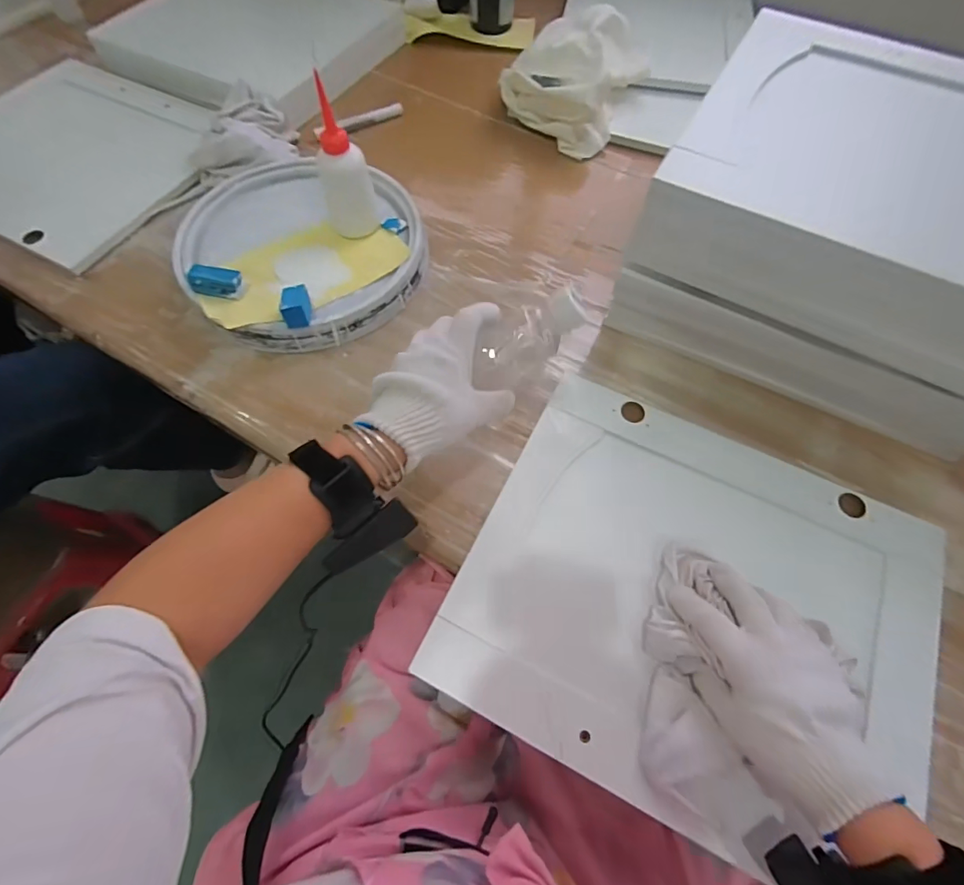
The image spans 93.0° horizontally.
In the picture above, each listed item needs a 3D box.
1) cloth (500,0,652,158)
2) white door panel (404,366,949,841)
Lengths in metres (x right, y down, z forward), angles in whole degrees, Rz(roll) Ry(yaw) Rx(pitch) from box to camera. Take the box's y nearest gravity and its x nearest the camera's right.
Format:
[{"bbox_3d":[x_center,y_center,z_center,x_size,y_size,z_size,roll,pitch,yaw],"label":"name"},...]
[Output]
[{"bbox_3d":[0.134,-0.556,0.697,0.189,0.102,0.192,28,67,13],"label":"cloth"},{"bbox_3d":[0.189,0.133,0.409,0.380,0.022,0.328,24,66,11],"label":"white door panel"}]

